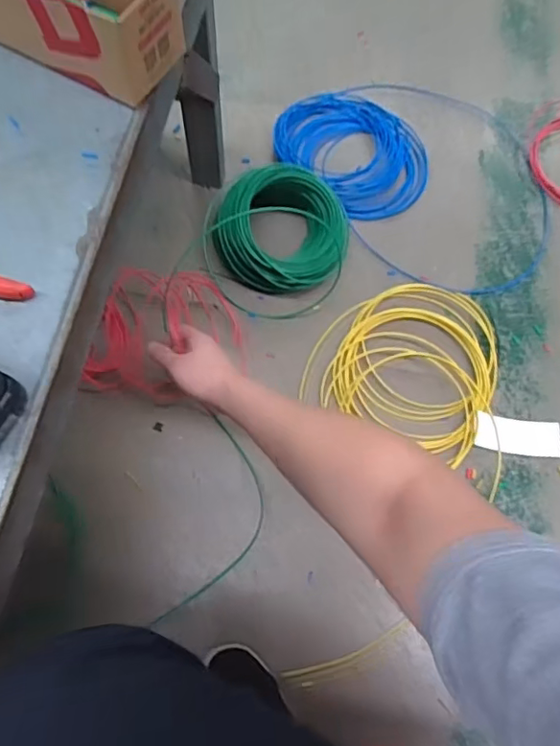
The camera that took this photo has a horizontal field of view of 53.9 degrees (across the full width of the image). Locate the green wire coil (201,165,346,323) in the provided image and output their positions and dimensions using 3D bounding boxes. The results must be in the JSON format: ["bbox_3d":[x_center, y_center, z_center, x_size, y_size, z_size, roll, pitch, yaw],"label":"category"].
[{"bbox_3d":[0.011,-0.204,0.897,0.233,0.142,0.211,2,67,-3],"label":"green wire coil"}]

